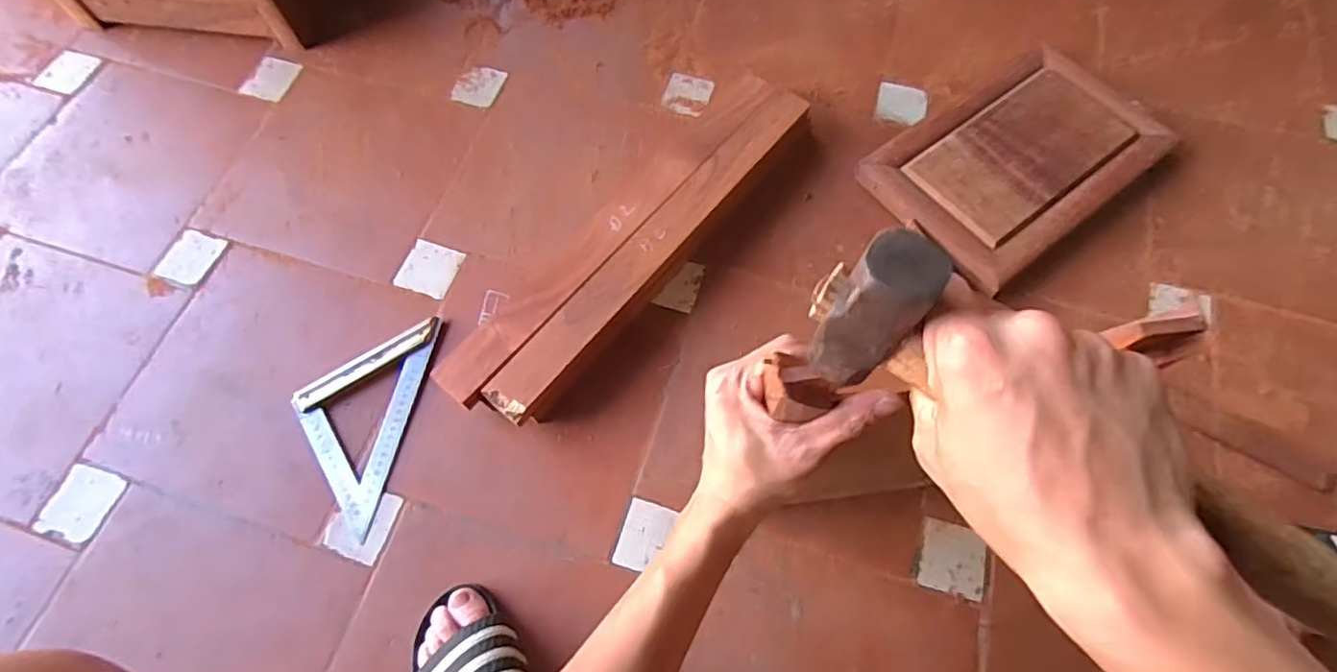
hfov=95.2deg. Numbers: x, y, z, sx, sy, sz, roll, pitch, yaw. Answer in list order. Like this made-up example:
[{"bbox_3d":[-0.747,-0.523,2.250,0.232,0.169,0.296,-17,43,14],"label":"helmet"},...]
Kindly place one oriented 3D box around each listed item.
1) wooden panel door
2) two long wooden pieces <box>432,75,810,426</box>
[{"bbox_3d":[0.475,-0.247,0.820,0.397,0.022,0.242,-36,71,-13],"label":"wooden panel door"},{"bbox_3d":[-0.032,-0.124,0.756,0.130,0.062,0.577,38,73,15],"label":"two long wooden pieces"}]

